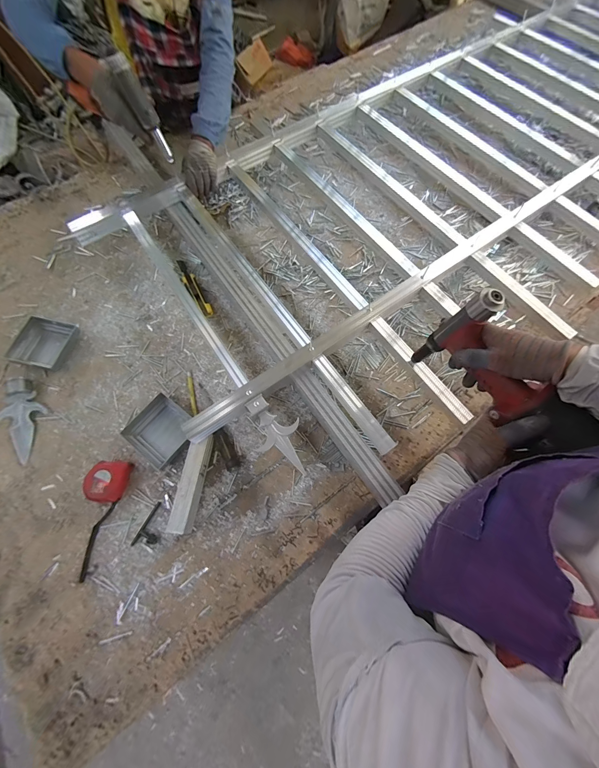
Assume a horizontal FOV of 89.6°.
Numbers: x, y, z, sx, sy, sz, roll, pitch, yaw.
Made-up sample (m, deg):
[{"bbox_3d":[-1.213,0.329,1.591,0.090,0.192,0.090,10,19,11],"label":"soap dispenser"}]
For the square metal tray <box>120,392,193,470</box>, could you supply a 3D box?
[{"bbox_3d":[-0.258,0.083,0.559,0.102,0.022,0.103,32,72,14],"label":"square metal tray"}]

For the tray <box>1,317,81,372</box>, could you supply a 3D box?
[{"bbox_3d":[-0.517,-0.083,0.608,0.097,0.028,0.103,13,69,7],"label":"tray"}]

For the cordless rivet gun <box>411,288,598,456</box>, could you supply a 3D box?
[{"bbox_3d":[0.268,0.000,0.403,0.065,0.142,0.224,-33,71,-11],"label":"cordless rivet gun"}]

